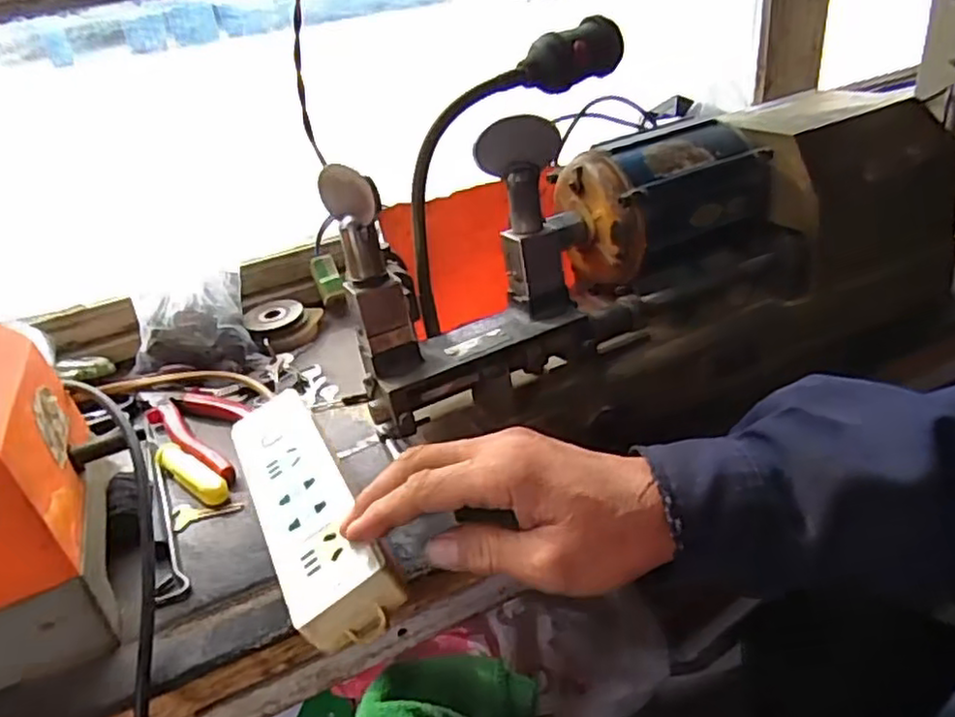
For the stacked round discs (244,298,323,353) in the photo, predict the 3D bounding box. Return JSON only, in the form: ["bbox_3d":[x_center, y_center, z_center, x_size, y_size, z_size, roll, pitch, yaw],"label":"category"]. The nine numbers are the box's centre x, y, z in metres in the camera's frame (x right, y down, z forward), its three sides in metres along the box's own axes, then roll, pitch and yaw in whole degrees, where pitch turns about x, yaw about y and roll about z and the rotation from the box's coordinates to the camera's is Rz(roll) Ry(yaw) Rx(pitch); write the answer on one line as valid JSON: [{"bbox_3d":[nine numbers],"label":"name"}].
[{"bbox_3d":[-0.187,-0.034,0.672,0.070,0.026,0.065,-6,32,4],"label":"stacked round discs"}]

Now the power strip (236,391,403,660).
[{"bbox_3d":[-0.105,0.079,0.404,0.052,0.031,0.199,-21,34,-19],"label":"power strip"}]

